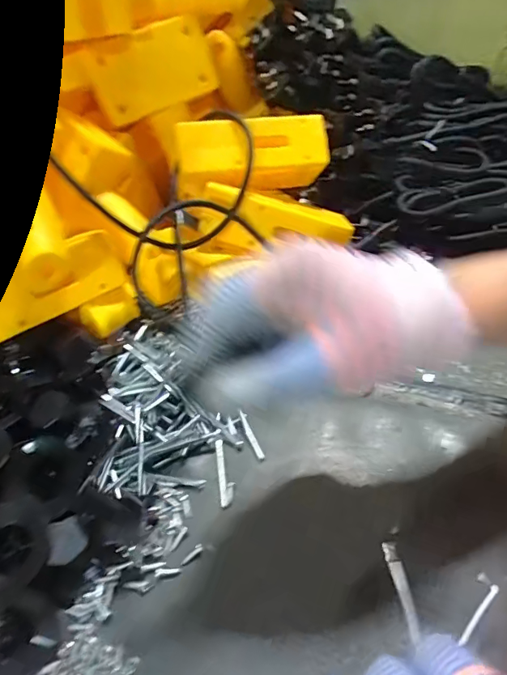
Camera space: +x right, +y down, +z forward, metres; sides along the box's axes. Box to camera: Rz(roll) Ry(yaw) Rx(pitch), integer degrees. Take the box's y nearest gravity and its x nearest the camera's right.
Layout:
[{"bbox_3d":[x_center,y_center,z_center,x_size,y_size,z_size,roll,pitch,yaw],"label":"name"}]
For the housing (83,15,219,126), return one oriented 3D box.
[{"bbox_3d":[-0.084,-0.226,0.391,0.100,0.059,0.017,-28,28,-12],"label":"housing"}]

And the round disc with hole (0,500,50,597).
[{"bbox_3d":[-0.137,0.116,0.260,0.049,0.006,0.044,29,57,20],"label":"round disc with hole"}]

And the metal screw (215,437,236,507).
[{"bbox_3d":[-0.019,0.089,0.307,0.010,0.004,0.044,-10,47,-1],"label":"metal screw"}]

